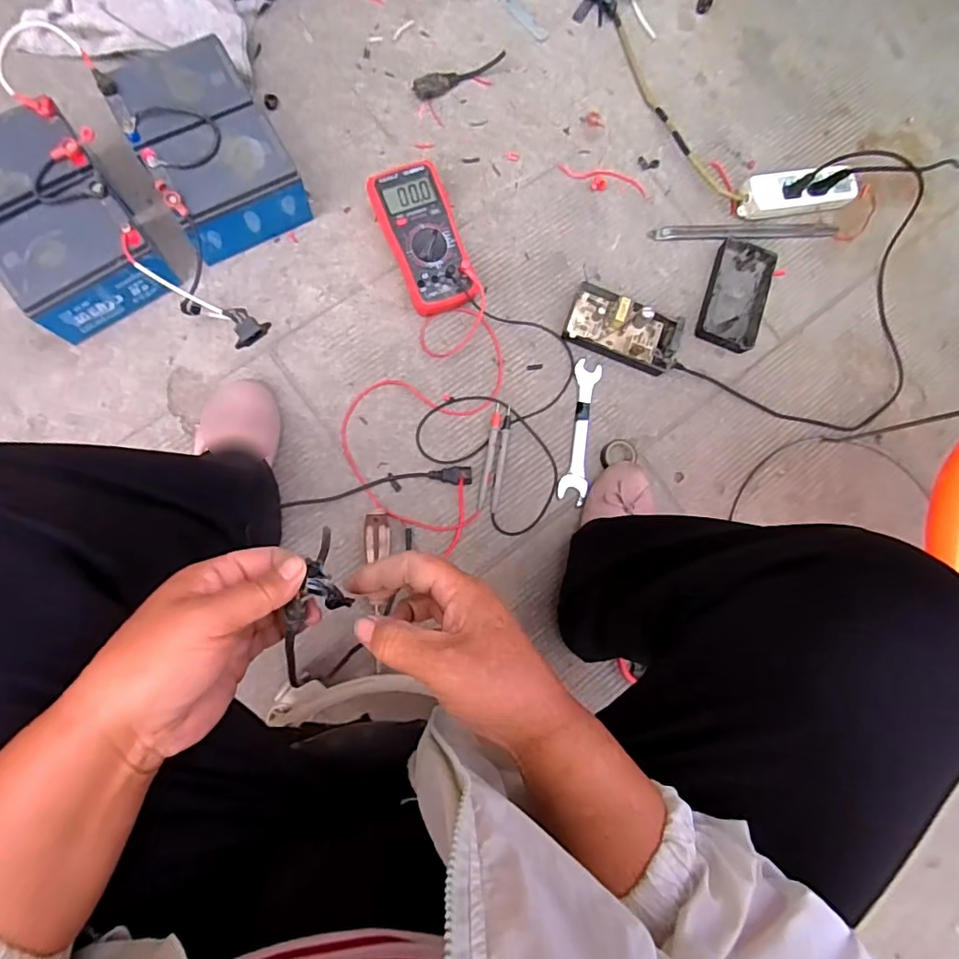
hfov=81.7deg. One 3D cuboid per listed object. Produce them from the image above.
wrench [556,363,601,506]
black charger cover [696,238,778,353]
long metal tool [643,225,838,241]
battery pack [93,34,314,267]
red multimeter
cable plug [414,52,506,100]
[{"bbox_3d":[0.135,-0.065,0.742,0.036,0.008,0.191,10,82,-5],"label":"wrench"},{"bbox_3d":[0.360,-0.259,0.784,0.082,0.029,0.154,20,81,-3],"label":"black charger cover"},{"bbox_3d":[0.389,-0.361,0.808,0.282,0.016,0.022,-6,84,-7],"label":"long metal tool"},{"bbox_3d":[-0.328,-0.401,0.685,0.148,0.106,0.208,-31,87,-9],"label":"battery pack"},{"bbox_3d":[-0.071,-0.311,0.728,0.093,0.051,0.190,-22,86,-8],"label":"red multimeter"},{"bbox_3d":[-0.026,-0.572,0.780,0.145,0.022,0.027,-30,87,-9],"label":"cable plug"}]

